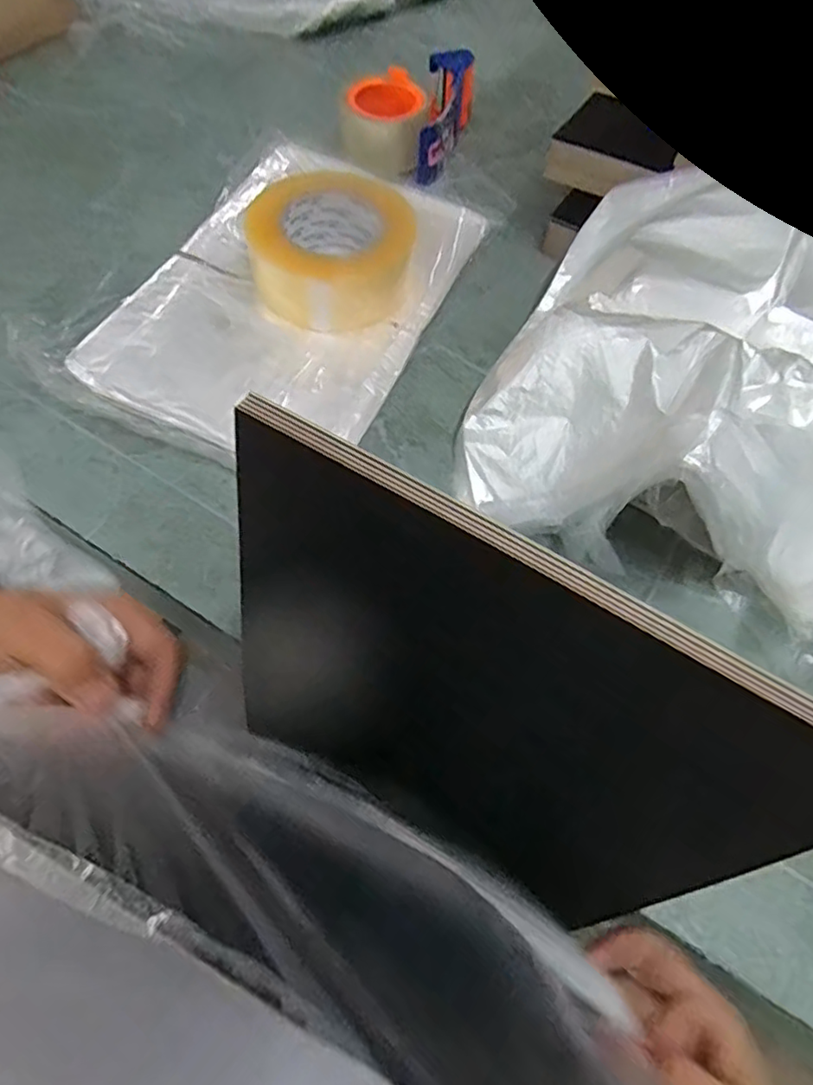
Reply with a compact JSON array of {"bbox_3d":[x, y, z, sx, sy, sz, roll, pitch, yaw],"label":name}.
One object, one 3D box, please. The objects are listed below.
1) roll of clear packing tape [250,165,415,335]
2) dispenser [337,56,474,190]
[{"bbox_3d":[-0.060,-0.241,0.481,0.124,0.064,0.126,1,64,-2],"label":"roll of clear packing tape"},{"bbox_3d":[-0.001,-0.426,0.603,0.111,0.066,0.144,15,64,5],"label":"dispenser"}]

